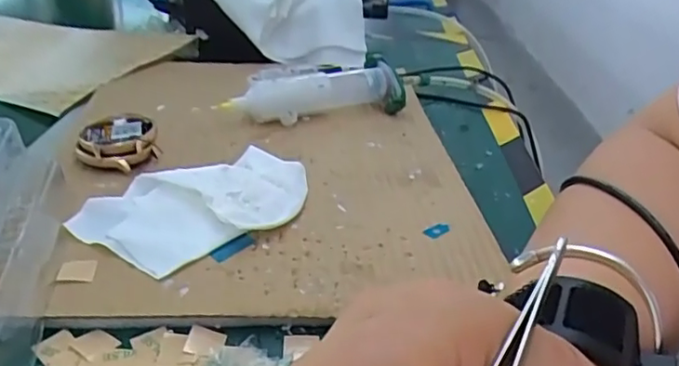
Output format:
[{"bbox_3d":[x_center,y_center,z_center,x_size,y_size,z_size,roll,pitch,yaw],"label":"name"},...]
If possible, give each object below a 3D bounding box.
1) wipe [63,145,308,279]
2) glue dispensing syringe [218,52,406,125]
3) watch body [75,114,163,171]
[{"bbox_3d":[-0.070,0.009,0.320,0.119,0.016,0.070,-22,40,-39],"label":"wipe"},{"bbox_3d":[-0.018,-0.067,0.448,0.132,0.032,0.035,-9,33,-24],"label":"glue dispensing syringe"},{"bbox_3d":[-0.134,-0.025,0.370,0.045,0.018,0.049,-6,32,-18],"label":"watch body"}]

